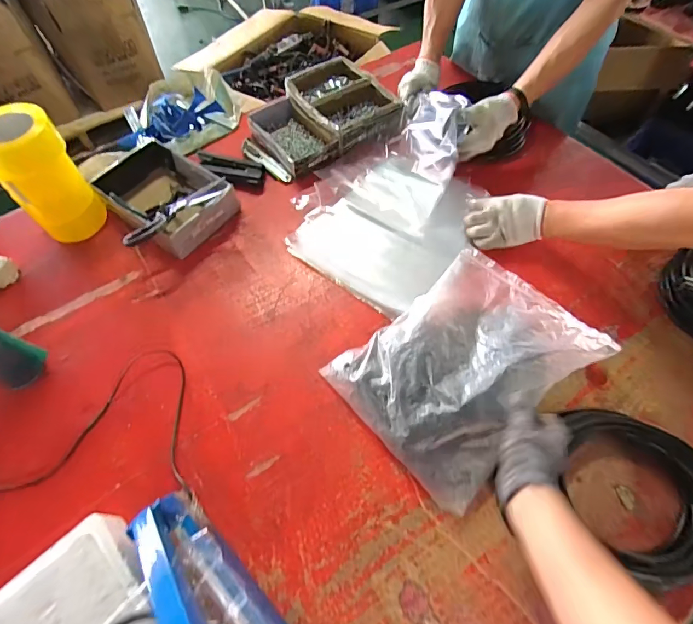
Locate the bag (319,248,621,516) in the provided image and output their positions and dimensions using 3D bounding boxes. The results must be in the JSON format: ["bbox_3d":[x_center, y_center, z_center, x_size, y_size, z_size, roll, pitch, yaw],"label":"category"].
[{"bbox_3d":[0.183,0.068,0.629,0.351,0.077,0.265,-39,68,-18],"label":"bag"}]

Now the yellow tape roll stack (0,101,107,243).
[{"bbox_3d":[-0.548,-0.244,0.752,0.129,0.221,0.102,-36,66,-18],"label":"yellow tape roll stack"}]

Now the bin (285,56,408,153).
[{"bbox_3d":[-0.013,-0.475,0.942,0.189,0.055,0.243,-32,63,-15],"label":"bin"}]

